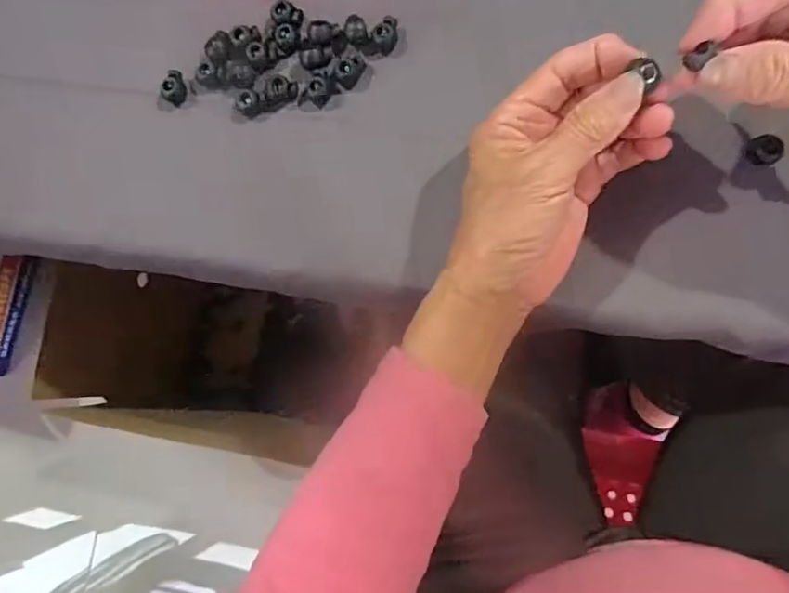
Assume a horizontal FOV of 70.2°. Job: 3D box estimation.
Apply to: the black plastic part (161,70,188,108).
[{"bbox_3d":[-0.136,-0.129,0.348,0.012,0.010,0.022,-7,81,8],"label":"black plastic part"}]

